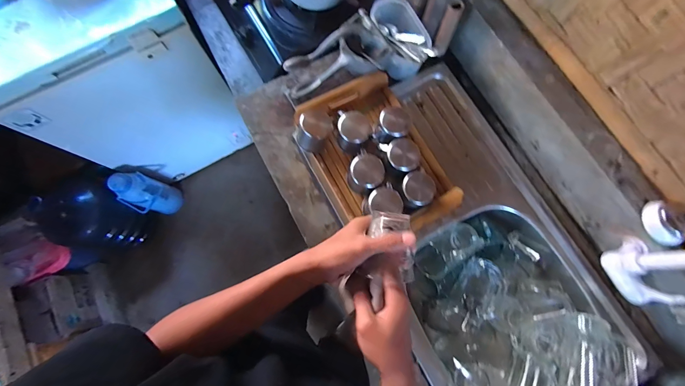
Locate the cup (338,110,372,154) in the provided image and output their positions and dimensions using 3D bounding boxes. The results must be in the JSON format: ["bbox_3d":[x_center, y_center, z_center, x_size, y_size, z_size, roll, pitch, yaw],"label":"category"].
[{"bbox_3d":[0.022,-0.124,0.624,0.066,0.060,0.078,0,77,0],"label":"cup"}]

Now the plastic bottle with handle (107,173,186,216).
[{"bbox_3d":[-0.842,0.011,1.326,0.149,0.302,0.143,0,77,0],"label":"plastic bottle with handle"}]

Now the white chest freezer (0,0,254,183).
[{"bbox_3d":[-0.797,-0.430,1.137,0.613,0.766,0.491,-29,79,-7],"label":"white chest freezer"}]

